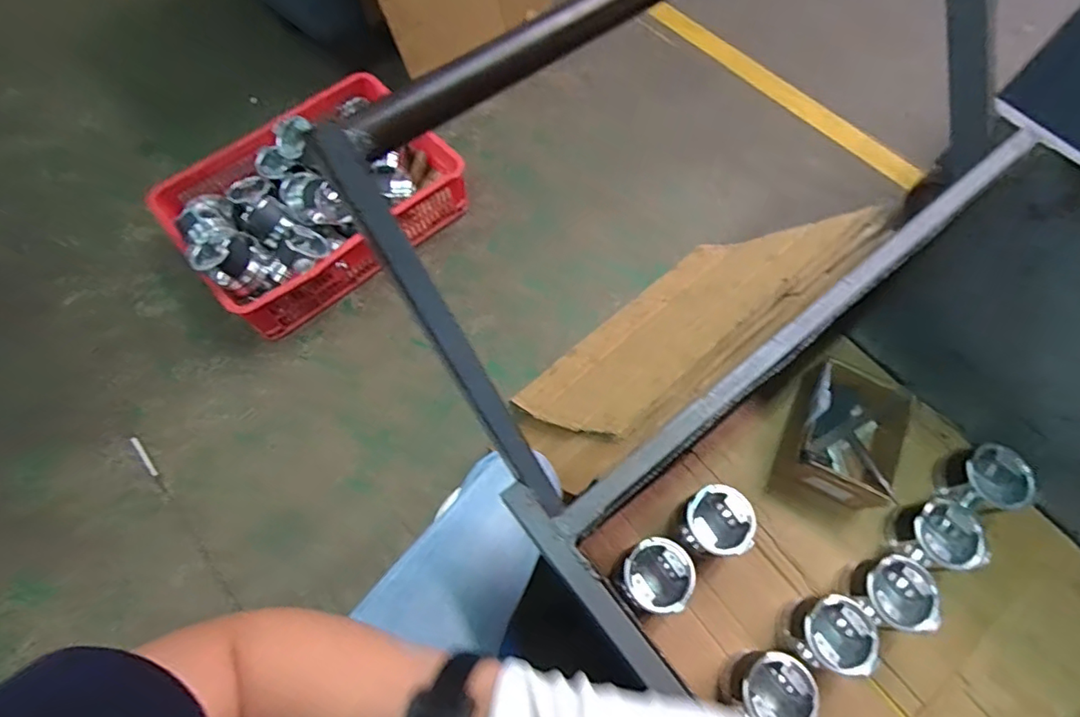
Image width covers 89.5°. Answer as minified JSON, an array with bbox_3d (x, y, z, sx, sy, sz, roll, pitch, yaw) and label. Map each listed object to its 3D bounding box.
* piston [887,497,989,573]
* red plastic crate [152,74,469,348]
[{"bbox_3d":[0.602,0.273,0.837,0.096,0.093,0.099,-2,67,-1],"label":"piston"},{"bbox_3d":[-0.526,-0.381,1.317,0.627,0.219,0.407,-38,72,-15],"label":"red plastic crate"}]

